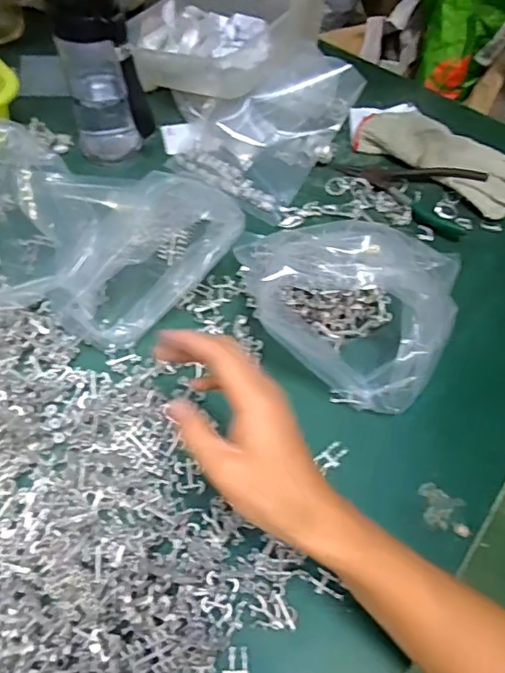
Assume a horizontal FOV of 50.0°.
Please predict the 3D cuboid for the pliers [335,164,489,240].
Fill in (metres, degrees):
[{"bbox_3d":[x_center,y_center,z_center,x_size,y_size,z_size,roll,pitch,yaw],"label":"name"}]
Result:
[{"bbox_3d":[0.166,-0.166,0.584,0.149,0.018,0.087,24,61,10],"label":"pliers"}]

